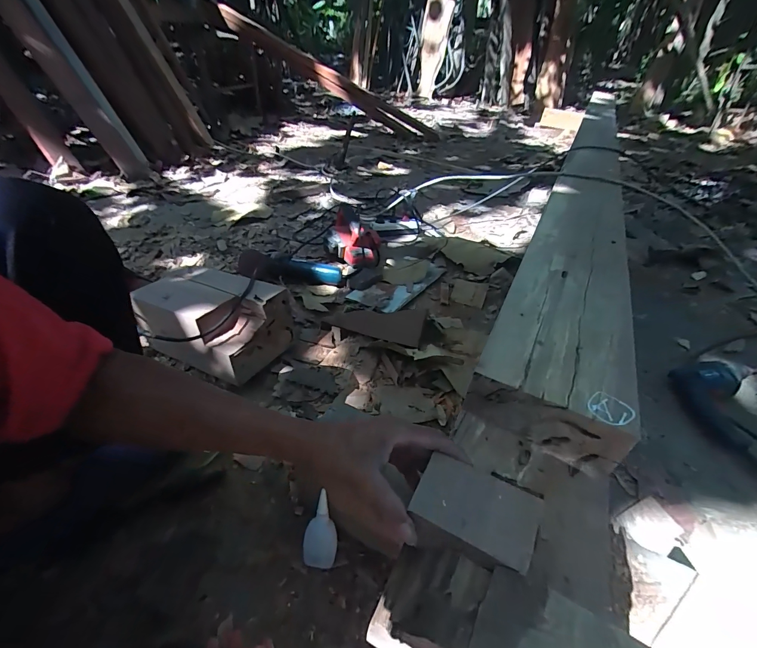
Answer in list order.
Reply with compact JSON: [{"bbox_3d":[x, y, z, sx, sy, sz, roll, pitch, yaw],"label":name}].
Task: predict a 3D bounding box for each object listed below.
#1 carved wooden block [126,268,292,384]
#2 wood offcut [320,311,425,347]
[{"bbox_3d":[-0.342,-0.013,0.752,0.271,0.127,0.194,20,43,22],"label":"carved wooden block"},{"bbox_3d":[-0.011,-0.003,0.873,0.235,0.084,0.015,9,18,4],"label":"wood offcut"}]

